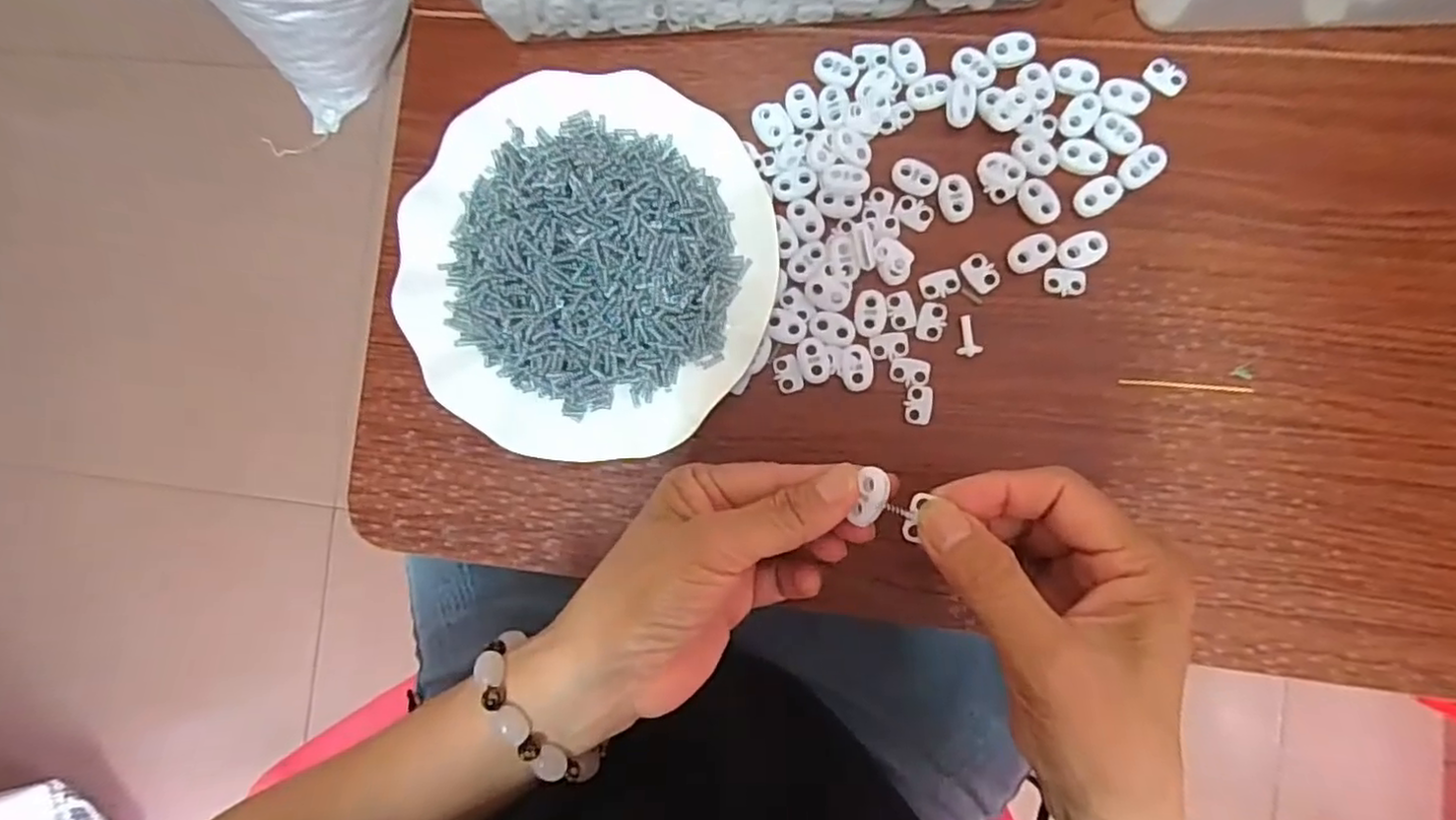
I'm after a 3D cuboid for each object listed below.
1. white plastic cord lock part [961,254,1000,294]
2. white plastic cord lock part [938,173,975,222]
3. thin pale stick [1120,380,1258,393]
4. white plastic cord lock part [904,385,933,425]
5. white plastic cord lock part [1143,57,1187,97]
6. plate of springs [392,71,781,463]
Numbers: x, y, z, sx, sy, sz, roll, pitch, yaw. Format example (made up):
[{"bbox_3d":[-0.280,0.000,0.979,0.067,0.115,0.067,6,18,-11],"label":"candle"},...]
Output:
[{"bbox_3d":[0.122,-0.066,0.330,0.013,0.004,0.019,-35,84,5],"label":"white plastic cord lock part"},{"bbox_3d":[0.111,-0.103,0.332,0.016,0.004,0.022,-5,87,7],"label":"white plastic cord lock part"},{"bbox_3d":[0.216,-0.012,0.321,0.060,0.004,0.004,4,89,8],"label":"thin pale stick"},{"bbox_3d":[0.092,-0.002,0.331,0.013,0.004,0.019,4,89,8],"label":"white plastic cord lock part"},{"bbox_3d":[0.209,-0.159,0.325,0.019,0.004,0.014,40,93,7],"label":"white plastic cord lock part"},{"bbox_3d":[-0.069,-0.071,0.340,0.180,0.028,0.182,0,88,7],"label":"plate of springs"}]

